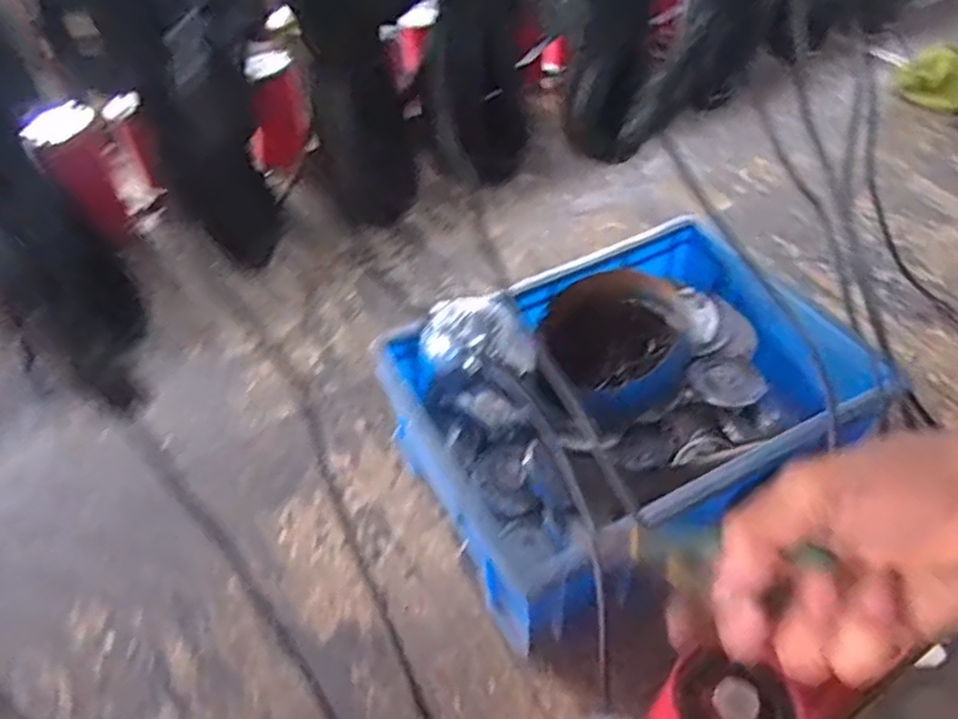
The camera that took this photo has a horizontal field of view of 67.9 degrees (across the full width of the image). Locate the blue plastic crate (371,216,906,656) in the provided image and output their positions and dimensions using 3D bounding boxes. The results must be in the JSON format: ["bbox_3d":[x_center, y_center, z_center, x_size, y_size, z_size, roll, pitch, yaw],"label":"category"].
[{"bbox_3d":[0.143,0.046,0.684,0.391,0.174,0.296,-26,51,-18],"label":"blue plastic crate"}]

